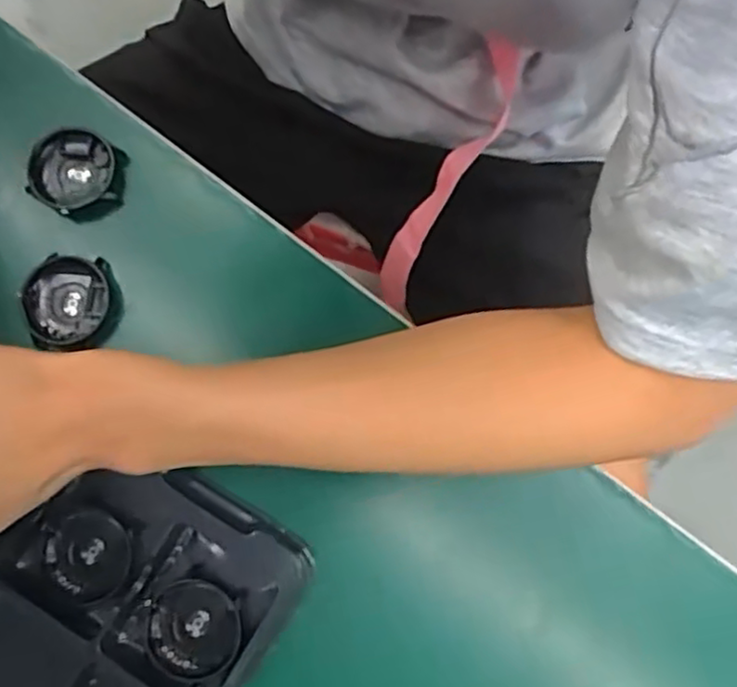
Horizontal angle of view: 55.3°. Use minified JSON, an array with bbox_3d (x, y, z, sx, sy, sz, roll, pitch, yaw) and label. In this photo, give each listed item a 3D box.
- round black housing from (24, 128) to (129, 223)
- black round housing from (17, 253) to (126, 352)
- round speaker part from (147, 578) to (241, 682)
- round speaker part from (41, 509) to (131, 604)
[{"bbox_3d":[-0.150,-0.088,0.366,0.043,0.020,0.043,0,81,2],"label":"round black housing"},{"bbox_3d":[-0.151,-0.021,0.355,0.047,0.015,0.044,0,81,2],"label":"black round housing"},{"bbox_3d":[-0.080,0.131,0.323,0.041,0.011,0.043,0,81,2],"label":"round speaker part"},{"bbox_3d":[-0.131,0.099,0.328,0.039,0.016,0.041,0,81,2],"label":"round speaker part"}]

